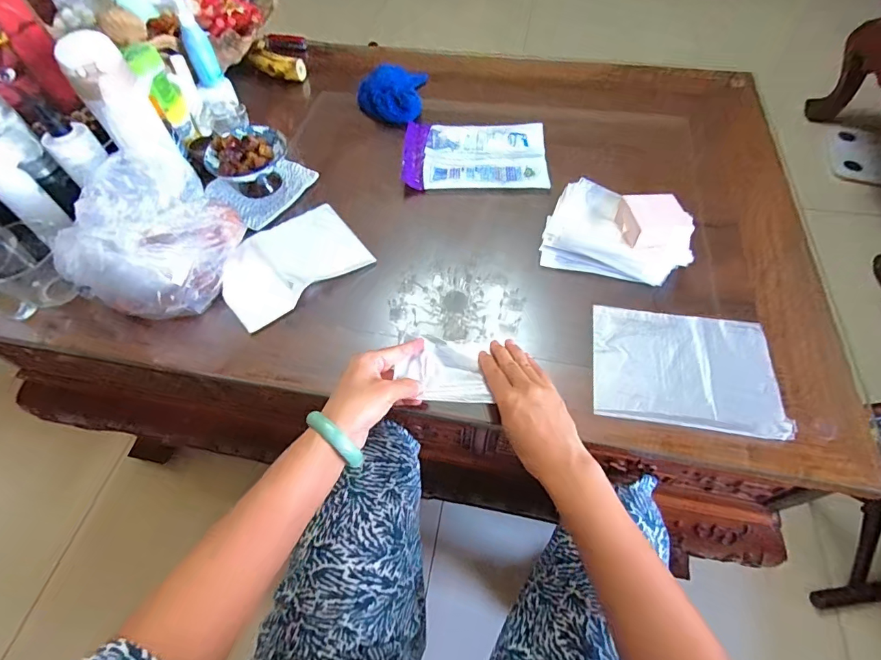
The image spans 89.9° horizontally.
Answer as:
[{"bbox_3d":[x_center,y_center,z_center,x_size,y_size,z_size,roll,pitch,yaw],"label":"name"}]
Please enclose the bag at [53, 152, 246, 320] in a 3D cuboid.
[{"bbox_3d":[-0.348,-0.113,0.543,0.121,0.127,0.154,6,57,5],"label":"bag"}]

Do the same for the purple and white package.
[{"bbox_3d":[0.056,-0.287,0.716,0.224,0.018,0.158,2,57,3],"label":"purple and white package"}]

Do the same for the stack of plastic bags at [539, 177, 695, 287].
[{"bbox_3d":[0.237,-0.133,0.592,0.183,0.050,0.118,14,59,10],"label":"stack of plastic bags"}]

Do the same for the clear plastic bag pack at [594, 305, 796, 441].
[{"bbox_3d":[0.278,0.040,0.506,0.194,0.010,0.148,8,58,6],"label":"clear plastic bag pack"}]

